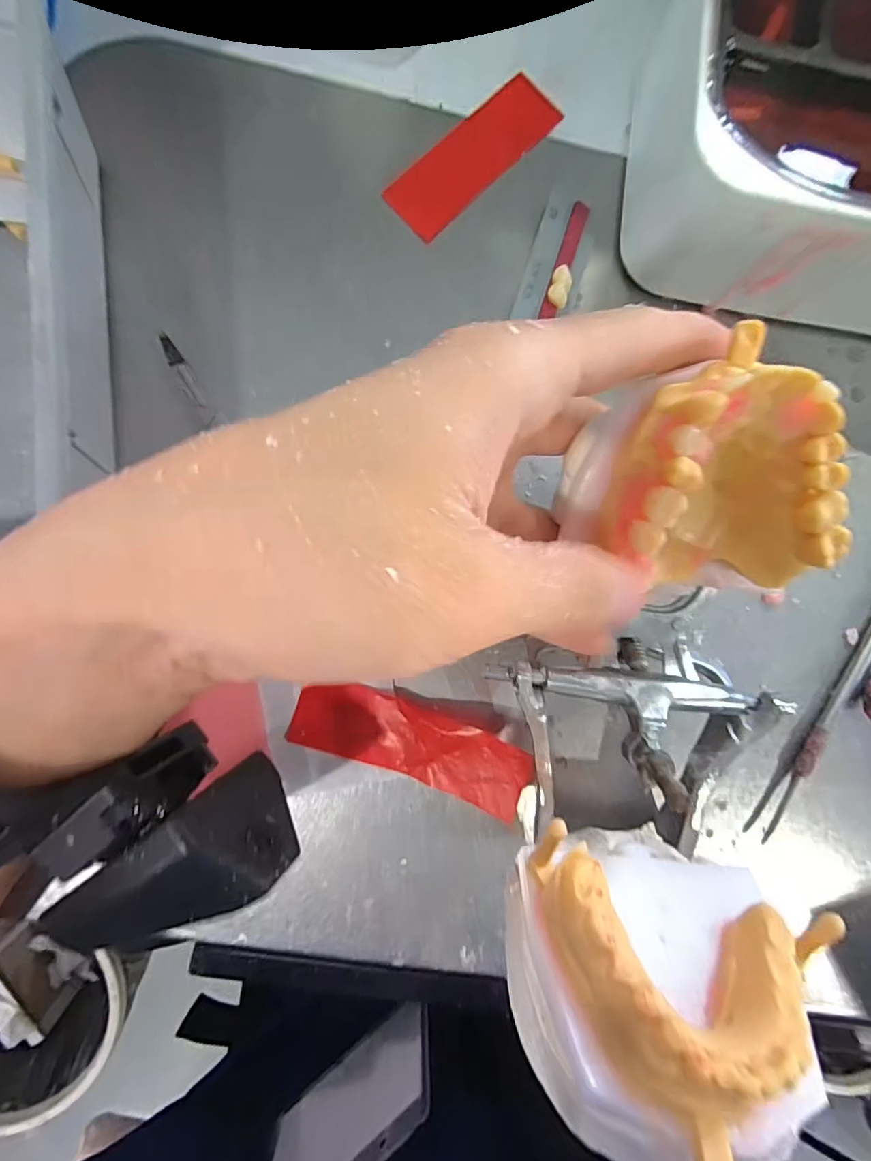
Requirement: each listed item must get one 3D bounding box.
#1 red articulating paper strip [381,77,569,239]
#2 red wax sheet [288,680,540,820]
[{"bbox_3d":[0.016,-0.171,0.211,0.026,0.004,0.082,44,83,-1],"label":"red articulating paper strip"},{"bbox_3d":[-0.009,0.056,0.183,0.081,0.008,0.025,18,97,6],"label":"red wax sheet"}]

